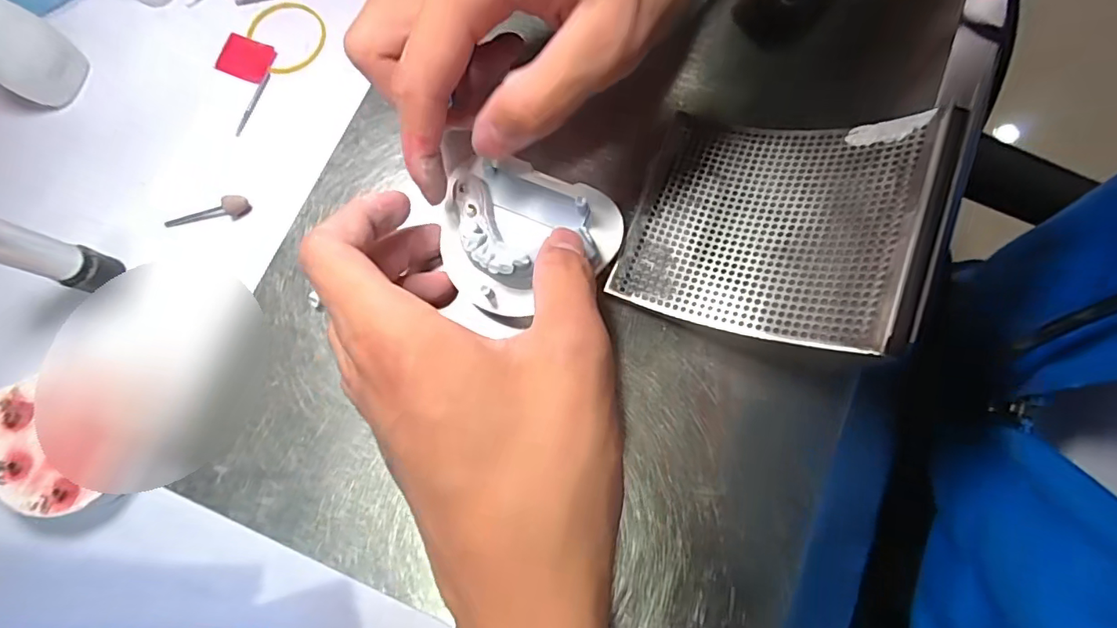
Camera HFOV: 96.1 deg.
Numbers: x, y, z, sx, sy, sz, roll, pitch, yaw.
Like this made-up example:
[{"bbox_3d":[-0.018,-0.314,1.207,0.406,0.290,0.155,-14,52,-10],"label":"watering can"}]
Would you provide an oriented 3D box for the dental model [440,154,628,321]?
[{"bbox_3d":[-0.015,-0.035,0.212,0.074,0.023,0.067,22,78,6],"label":"dental model"}]

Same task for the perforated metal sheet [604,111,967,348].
[{"bbox_3d":[0.087,-0.038,0.205,0.109,0.014,0.094,15,77,35],"label":"perforated metal sheet"}]

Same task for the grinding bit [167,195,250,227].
[{"bbox_3d":[-0.168,-0.049,0.237,0.040,0.008,0.008,-7,77,-1],"label":"grinding bit"}]

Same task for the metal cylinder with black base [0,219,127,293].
[{"bbox_3d":[-0.211,-0.024,0.205,0.018,0.058,0.017,16,78,5],"label":"metal cylinder with black base"}]

